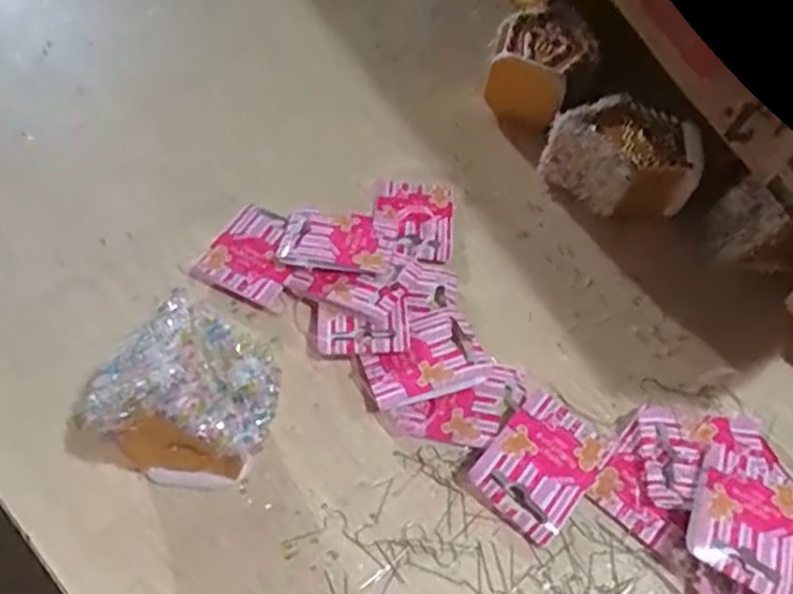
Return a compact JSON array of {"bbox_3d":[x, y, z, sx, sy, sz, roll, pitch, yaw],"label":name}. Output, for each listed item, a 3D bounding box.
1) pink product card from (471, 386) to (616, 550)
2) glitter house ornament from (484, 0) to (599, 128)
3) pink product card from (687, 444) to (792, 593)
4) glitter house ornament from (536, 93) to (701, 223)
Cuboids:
[{"bbox_3d":[0.065,0.077,0.314,0.044,0.012,0.058,37,60,20],"label":"pink product card"},{"bbox_3d":[0.094,-0.150,0.454,0.062,0.044,0.082,21,56,10],"label":"glitter house ornament"},{"bbox_3d":[0.153,0.096,0.299,0.047,0.007,0.061,31,52,8],"label":"pink product card"},{"bbox_3d":[0.135,-0.077,0.408,0.074,0.047,0.070,-20,59,-17],"label":"glitter house ornament"}]

